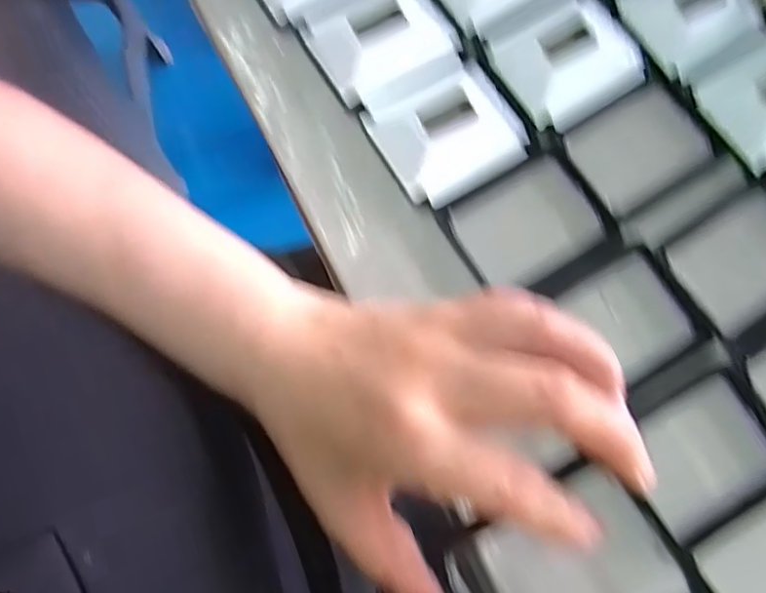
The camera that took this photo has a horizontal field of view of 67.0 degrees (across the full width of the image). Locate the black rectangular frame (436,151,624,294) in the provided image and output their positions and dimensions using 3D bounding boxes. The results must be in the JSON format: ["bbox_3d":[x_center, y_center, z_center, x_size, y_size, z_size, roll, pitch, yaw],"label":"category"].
[{"bbox_3d":[0.079,-0.037,0.308,0.082,0.005,0.066,-31,78,-9],"label":"black rectangular frame"}]

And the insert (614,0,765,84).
[{"bbox_3d":[0.180,-0.165,0.336,0.065,0.012,0.061,-28,78,-9],"label":"insert"}]

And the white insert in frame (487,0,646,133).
[{"bbox_3d":[0.105,-0.137,0.326,0.085,0.013,0.070,-33,78,-10],"label":"white insert in frame"}]

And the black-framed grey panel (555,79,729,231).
[{"bbox_3d":[0.146,-0.082,0.323,0.088,0.007,0.063,-31,78,-9],"label":"black-framed grey panel"}]

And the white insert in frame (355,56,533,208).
[{"bbox_3d":[0.036,-0.089,0.311,0.075,0.013,0.065,-28,78,-9],"label":"white insert in frame"}]

